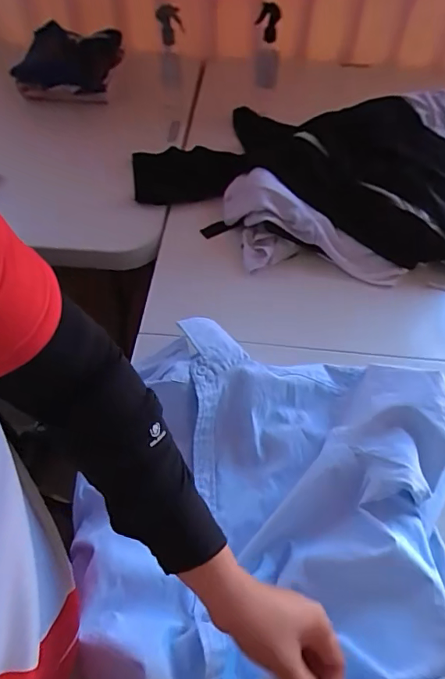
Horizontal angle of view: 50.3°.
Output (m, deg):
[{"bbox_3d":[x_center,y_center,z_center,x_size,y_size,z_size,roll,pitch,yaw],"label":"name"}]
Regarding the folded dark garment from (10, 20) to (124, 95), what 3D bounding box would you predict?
[{"bbox_3d":[-0.350,-0.648,1.093,0.216,0.047,0.222,7,55,5],"label":"folded dark garment"}]

